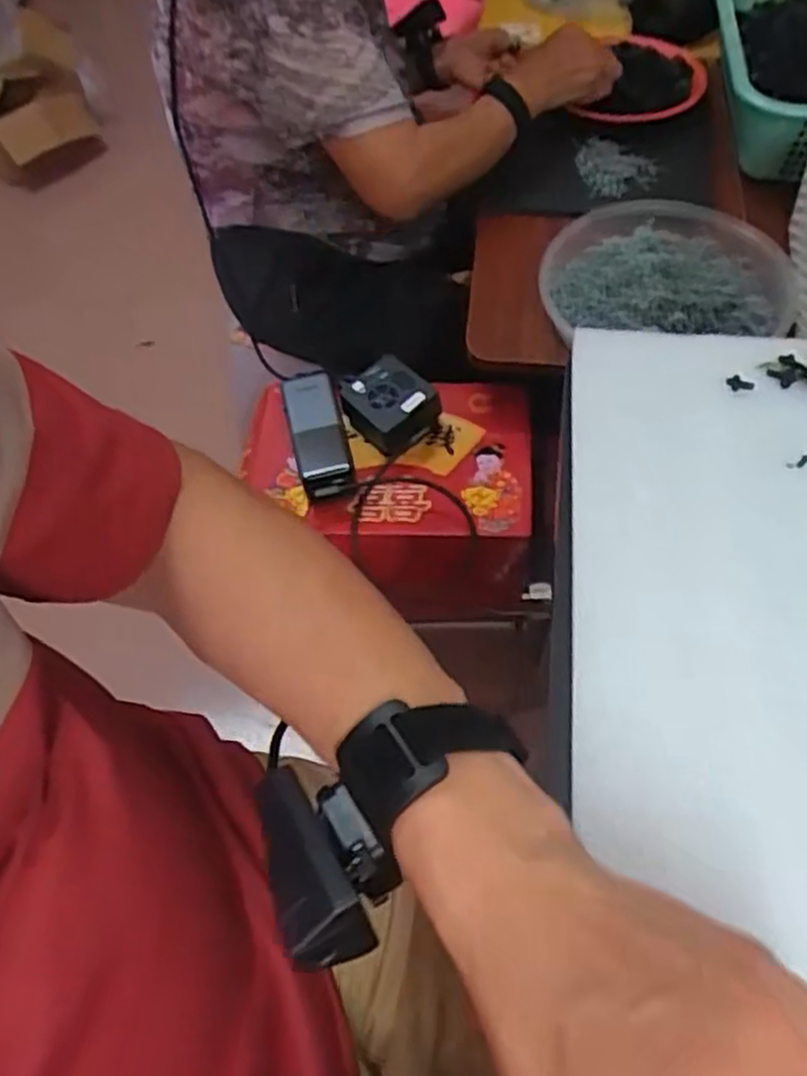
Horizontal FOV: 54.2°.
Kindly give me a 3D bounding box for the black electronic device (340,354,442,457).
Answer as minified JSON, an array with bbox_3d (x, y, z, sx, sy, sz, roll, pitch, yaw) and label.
[{"bbox_3d":[-0.011,-0.132,0.793,0.071,0.047,0.086,-36,61,-19],"label":"black electronic device"}]

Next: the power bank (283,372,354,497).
[{"bbox_3d":[-0.084,-0.099,0.779,0.053,0.037,0.134,-13,56,-5],"label":"power bank"}]

